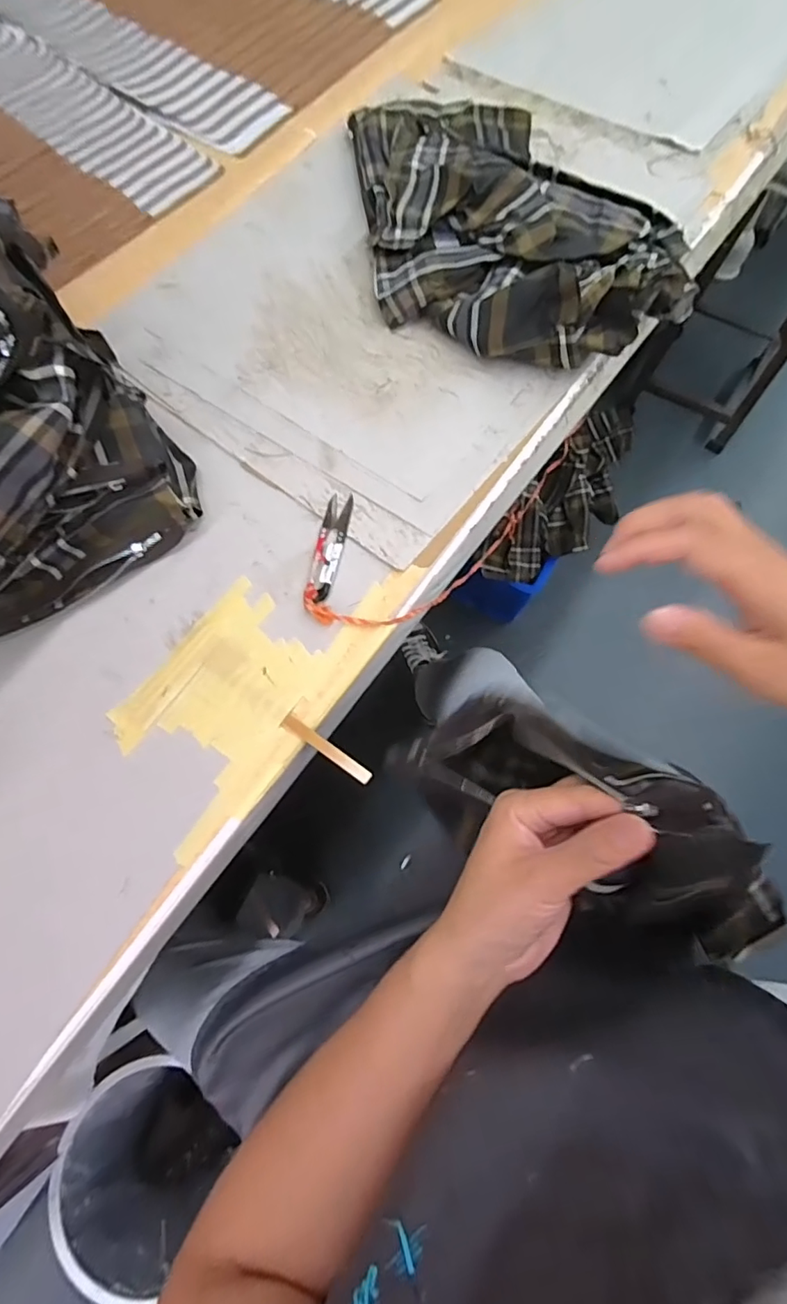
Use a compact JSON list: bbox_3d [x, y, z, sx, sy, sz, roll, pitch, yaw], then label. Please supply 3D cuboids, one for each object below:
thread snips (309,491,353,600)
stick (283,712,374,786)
[{"bbox_3d":[-0.054,-0.091,0.459,0.022,0.008,0.103,8,72,3],"label":"thread snips"},{"bbox_3d":[-0.050,0.074,0.405,0.079,0.008,0.011,33,75,11],"label":"stick"}]

